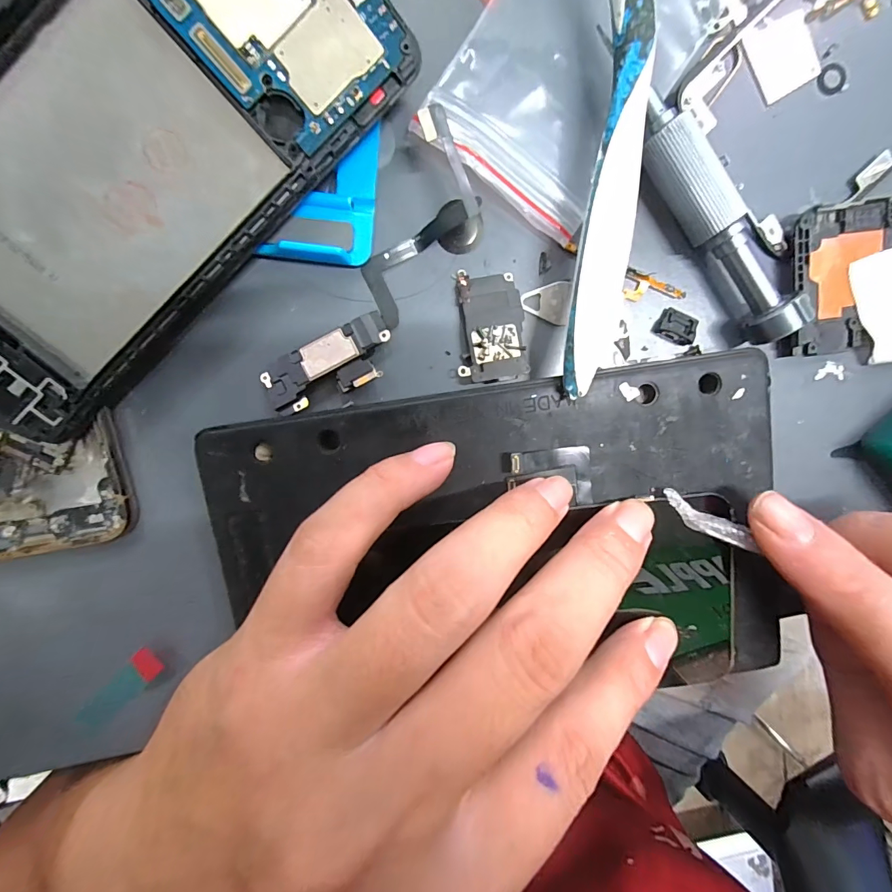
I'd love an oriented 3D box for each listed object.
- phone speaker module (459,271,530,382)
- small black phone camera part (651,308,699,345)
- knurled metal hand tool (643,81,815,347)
[{"bbox_3d":[0.015,-0.039,0.134,0.021,0.005,0.035,-5,97,-2],"label":"phone speaker module"},{"bbox_3d":[0.079,-0.041,0.138,0.013,0.004,0.010,20,95,-5],"label":"small black phone camera part"},{"bbox_3d":[0.084,-0.069,0.128,0.015,0.015,0.080,-34,97,1],"label":"knurled metal hand tool"}]

